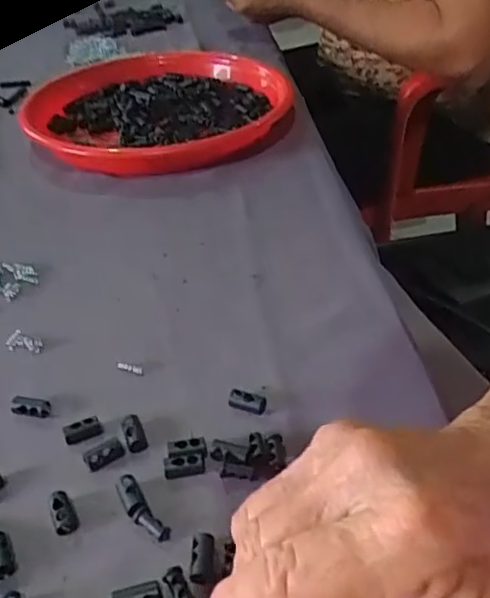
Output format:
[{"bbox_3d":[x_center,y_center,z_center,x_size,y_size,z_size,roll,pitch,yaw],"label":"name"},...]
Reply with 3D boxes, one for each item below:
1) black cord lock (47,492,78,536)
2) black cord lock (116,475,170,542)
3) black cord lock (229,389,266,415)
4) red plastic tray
[{"bbox_3d":[-0.080,0.094,0.277,0.010,0.010,0.016,-19,40,-20],"label":"black cord lock"},{"bbox_3d":[-0.046,0.091,0.277,0.011,0.010,0.036,-27,43,-28],"label":"black cord lock"},{"bbox_3d":[0.001,0.051,0.323,0.020,0.007,0.009,17,42,24],"label":"black cord lock"},{"bbox_3d":[-0.080,-0.180,0.599,0.243,0.039,0.235,-12,38,-11],"label":"red plastic tray"}]

